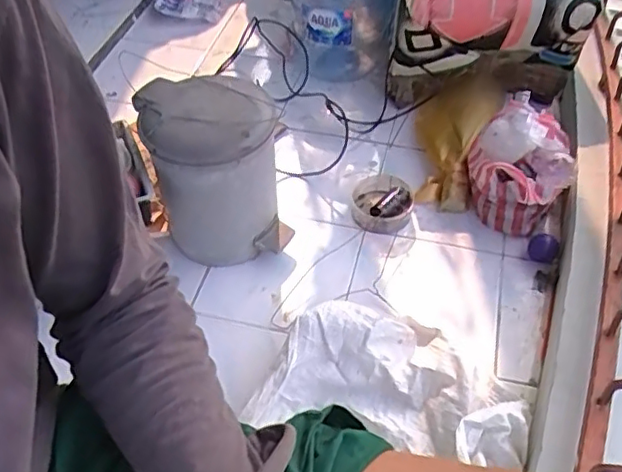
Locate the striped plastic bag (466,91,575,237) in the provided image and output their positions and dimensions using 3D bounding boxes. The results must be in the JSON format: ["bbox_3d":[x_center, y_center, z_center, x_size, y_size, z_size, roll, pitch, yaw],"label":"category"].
[{"bbox_3d":[0.443,-0.157,1.330,0.164,0.248,0.229,-7,48,-3],"label":"striped plastic bag"}]

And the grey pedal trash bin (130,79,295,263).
[{"bbox_3d":[-0.183,-0.134,1.232,0.216,0.313,0.224,-33,55,-24],"label":"grey pedal trash bin"}]

